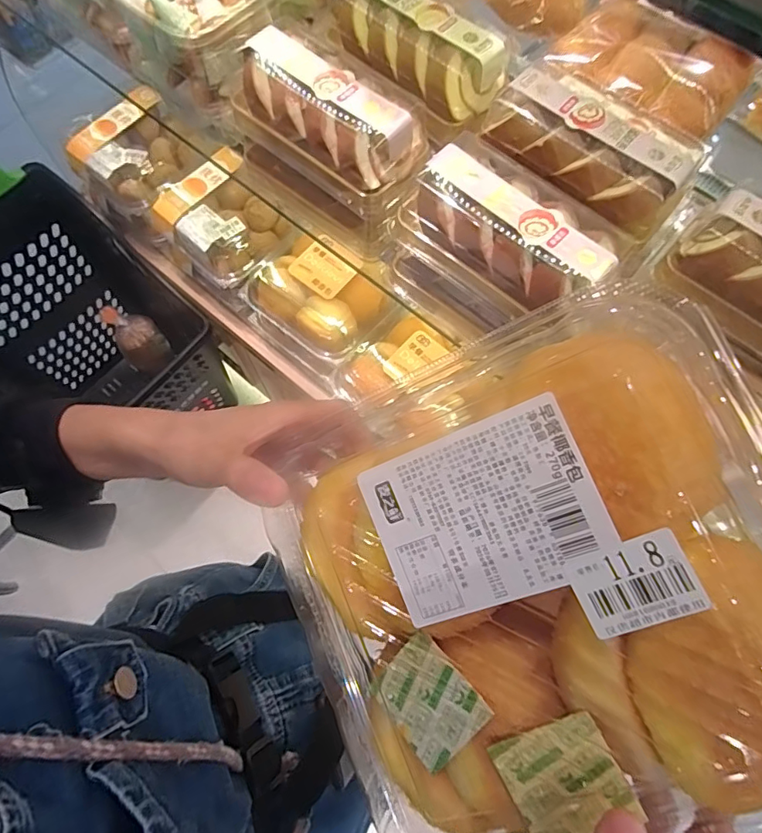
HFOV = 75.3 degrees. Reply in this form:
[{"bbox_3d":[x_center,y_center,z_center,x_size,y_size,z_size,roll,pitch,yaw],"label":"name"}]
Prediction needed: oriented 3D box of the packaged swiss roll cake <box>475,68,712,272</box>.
[{"bbox_3d":[0.187,-0.245,0.462,0.199,0.056,0.068,35,75,11],"label":"packaged swiss roll cake"}]

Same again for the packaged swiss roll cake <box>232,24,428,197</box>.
[{"bbox_3d":[-0.054,-0.302,0.480,0.194,0.057,0.086,40,75,12],"label":"packaged swiss roll cake"}]

